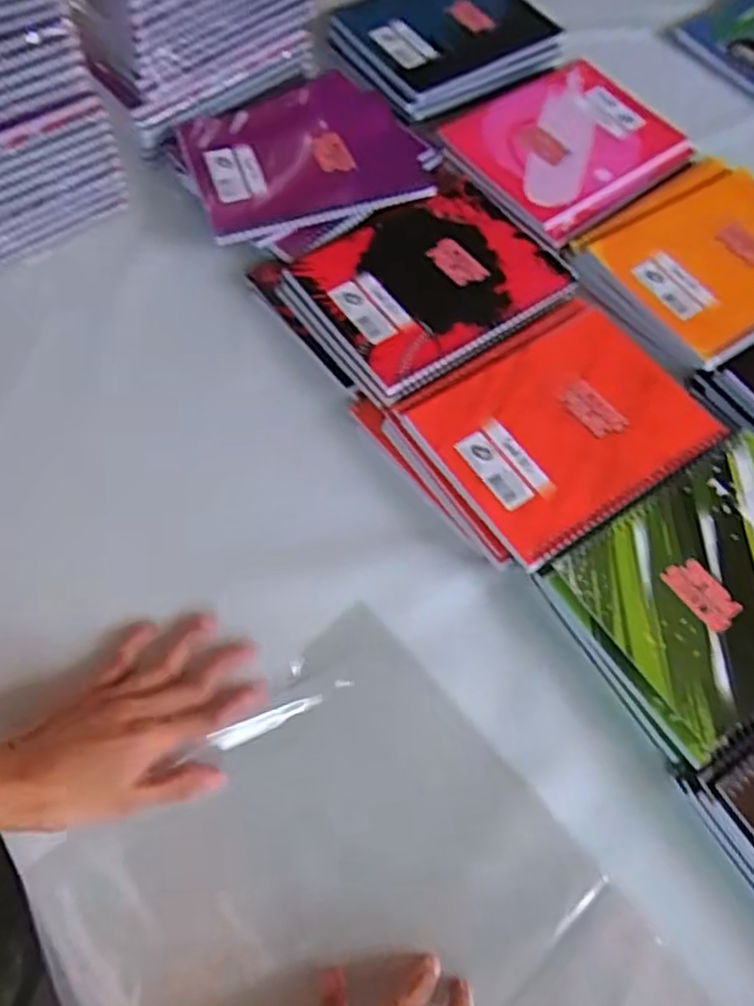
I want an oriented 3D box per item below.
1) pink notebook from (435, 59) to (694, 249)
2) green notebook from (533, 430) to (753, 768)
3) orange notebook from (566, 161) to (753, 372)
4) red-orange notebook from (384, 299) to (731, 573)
[{"bbox_3d":[0.180,-0.342,0.675,0.210,0.021,0.171,-40,72,-20],"label":"pink notebook"},{"bbox_3d":[0.241,0.052,0.494,0.216,0.008,0.150,-30,69,-17],"label":"green notebook"},{"bbox_3d":[0.296,-0.222,0.633,0.218,0.014,0.171,-35,70,-19],"label":"orange notebook"},{"bbox_3d":[0.140,-0.064,0.542,0.201,0.009,0.163,-33,70,-18],"label":"red-orange notebook"}]

